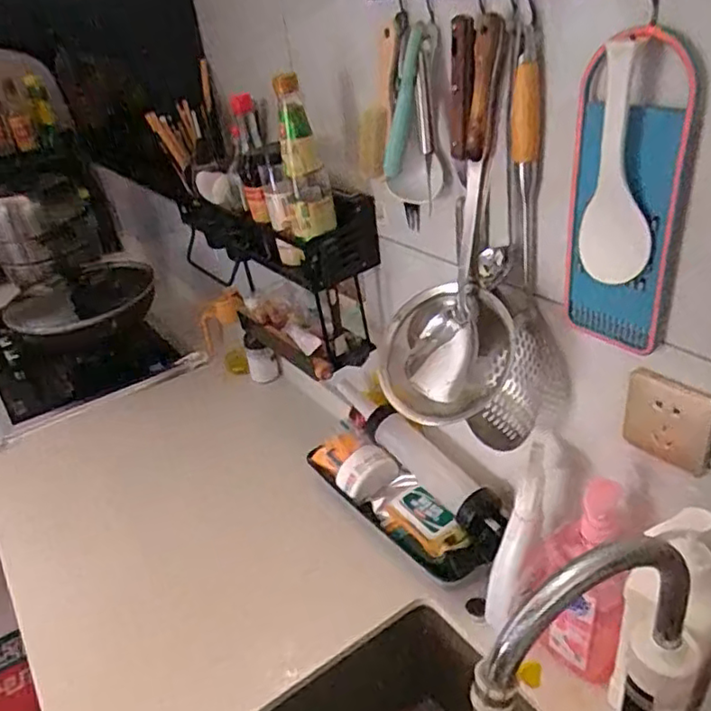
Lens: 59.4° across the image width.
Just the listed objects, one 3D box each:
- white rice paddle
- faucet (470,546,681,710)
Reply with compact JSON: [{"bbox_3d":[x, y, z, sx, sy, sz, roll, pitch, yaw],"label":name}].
[{"bbox_3d":[0.217,-0.150,0.518,0.058,0.199,0.010,22,48,40],"label":"white rice paddle"},{"bbox_3d":[0.174,0.302,0.493,0.266,0.340,0.057,-13,31,-10],"label":"faucet"}]

